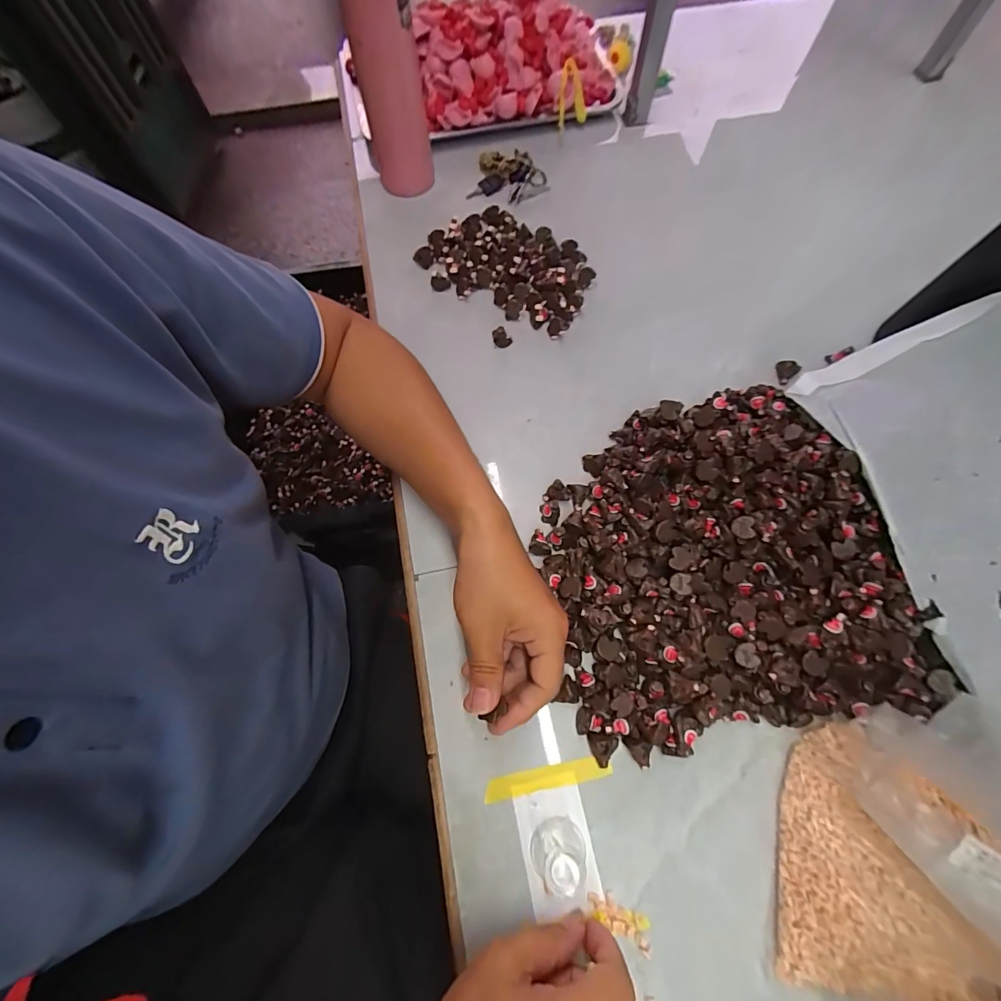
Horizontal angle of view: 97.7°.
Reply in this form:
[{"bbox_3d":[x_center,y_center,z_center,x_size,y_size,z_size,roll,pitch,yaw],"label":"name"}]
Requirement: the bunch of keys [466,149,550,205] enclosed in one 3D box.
[{"bbox_3d":[0.012,-0.401,0.547,0.091,0.026,0.074,15,71,7],"label":"bunch of keys"}]

